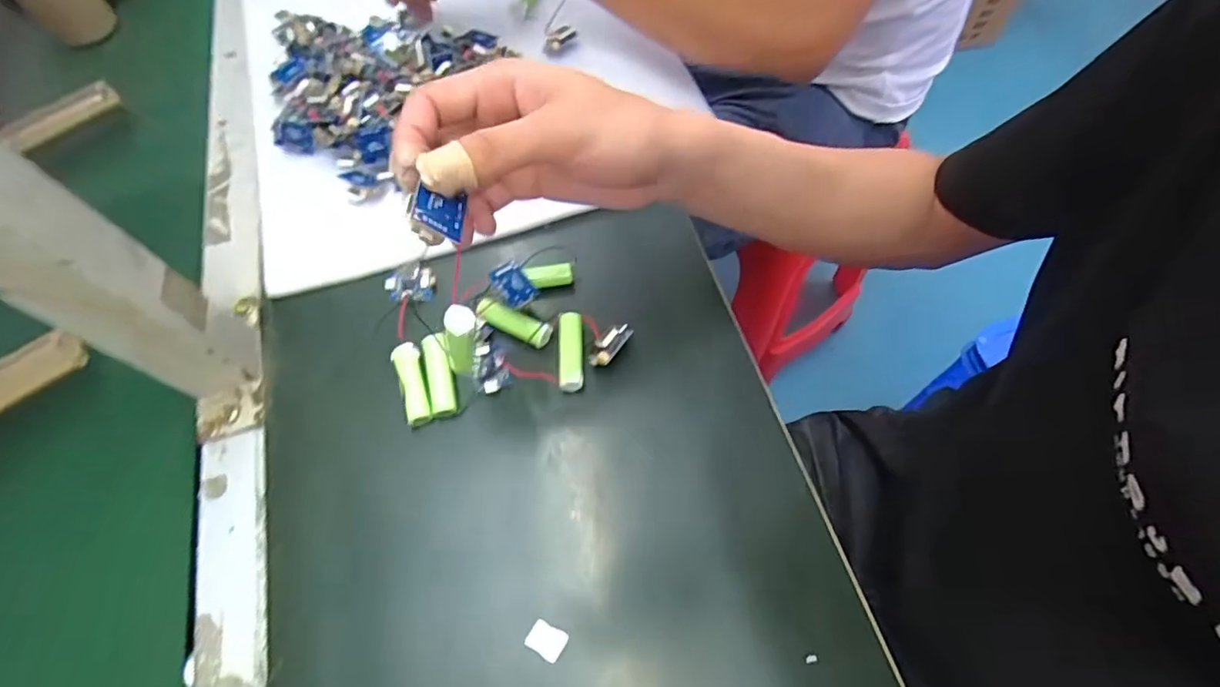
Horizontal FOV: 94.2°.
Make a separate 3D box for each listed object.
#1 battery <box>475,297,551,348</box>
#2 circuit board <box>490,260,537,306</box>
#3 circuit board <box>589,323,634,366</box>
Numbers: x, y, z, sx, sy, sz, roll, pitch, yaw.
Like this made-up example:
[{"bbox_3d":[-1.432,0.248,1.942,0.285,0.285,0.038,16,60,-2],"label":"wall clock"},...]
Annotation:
[{"bbox_3d":[-0.062,-0.014,0.371,0.051,0.015,0.014,26,65,10],"label":"battery"},{"bbox_3d":[-0.062,-0.037,0.361,0.020,0.009,0.029,-37,68,-17],"label":"circuit board"},{"bbox_3d":[0.001,-0.001,0.352,0.014,0.010,0.033,34,68,17],"label":"circuit board"}]

